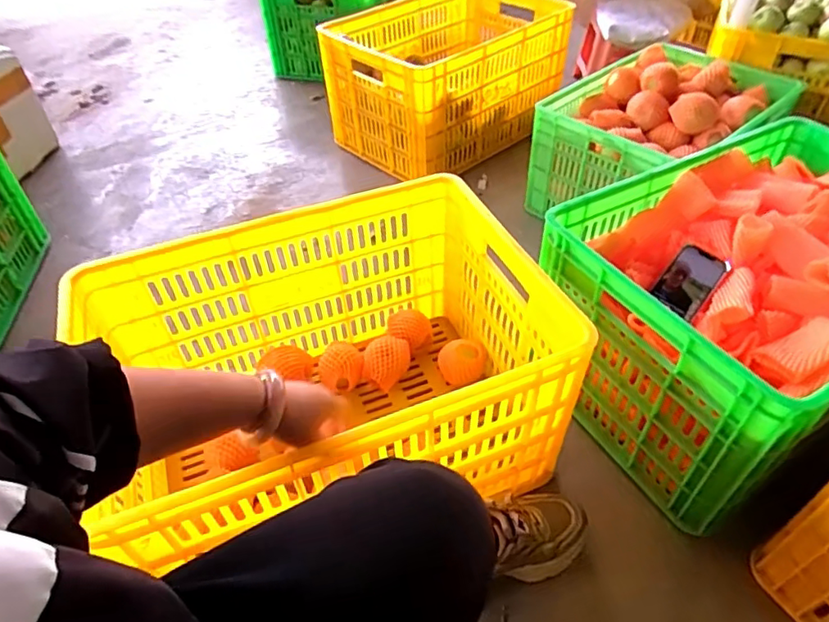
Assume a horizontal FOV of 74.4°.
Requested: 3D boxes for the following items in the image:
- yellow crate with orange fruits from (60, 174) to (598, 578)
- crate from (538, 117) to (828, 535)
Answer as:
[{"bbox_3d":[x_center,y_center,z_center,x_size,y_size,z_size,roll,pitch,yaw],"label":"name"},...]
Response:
[{"bbox_3d":[-0.112,0.095,0.802,0.574,0.316,0.403,-18,48,-14],"label":"yellow crate with orange fruits"},{"bbox_3d":[0.549,-0.019,0.891,0.584,0.315,0.414,-23,49,-19],"label":"crate"}]

